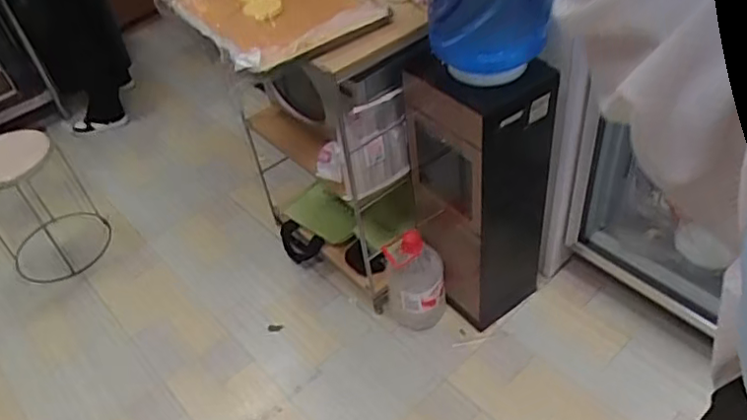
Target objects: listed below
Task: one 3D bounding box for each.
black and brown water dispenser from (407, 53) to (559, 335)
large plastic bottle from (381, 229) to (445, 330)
[{"bbox_3d":[0.273,-0.052,1.606,0.240,0.757,0.276,-33,50,-24],"label":"black and brown water dispenser"},{"bbox_3d":[0.118,0.200,1.755,0.163,0.323,0.158,-3,45,4],"label":"large plastic bottle"}]

